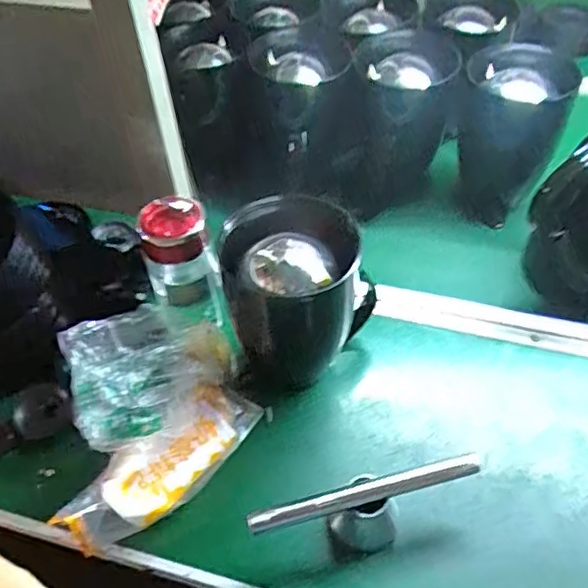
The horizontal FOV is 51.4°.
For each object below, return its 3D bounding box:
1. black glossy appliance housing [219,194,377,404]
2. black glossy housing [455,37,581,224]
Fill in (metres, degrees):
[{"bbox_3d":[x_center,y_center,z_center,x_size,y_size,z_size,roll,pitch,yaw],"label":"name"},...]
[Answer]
[{"bbox_3d":[0.006,0.008,0.618,0.146,0.179,0.118,0,49,3],"label":"black glossy appliance housing"},{"bbox_3d":[0.290,-0.215,0.837,0.129,0.207,0.132,15,51,16],"label":"black glossy housing"}]

